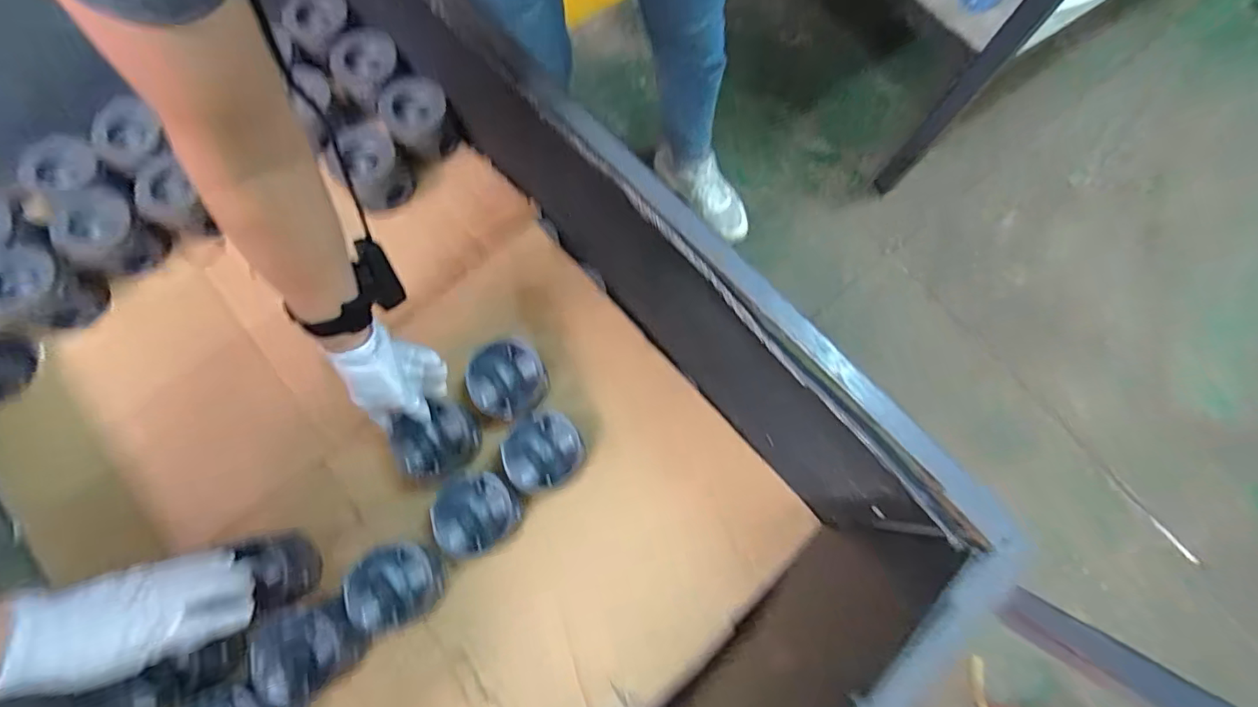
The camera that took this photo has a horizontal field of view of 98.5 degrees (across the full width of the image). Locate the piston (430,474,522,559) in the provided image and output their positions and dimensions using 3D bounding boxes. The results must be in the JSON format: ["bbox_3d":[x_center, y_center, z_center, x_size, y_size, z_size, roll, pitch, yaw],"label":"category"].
[{"bbox_3d":[-0.172,0.185,0.627,0.094,0.063,0.086,0,74,-1],"label":"piston"}]

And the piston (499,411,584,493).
[{"bbox_3d":[-0.103,0.114,0.647,0.089,0.064,0.093,-15,75,-5],"label":"piston"}]

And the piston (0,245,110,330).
[{"bbox_3d":[-0.734,-0.077,0.683,0.089,0.077,0.089,19,75,4],"label":"piston"}]

